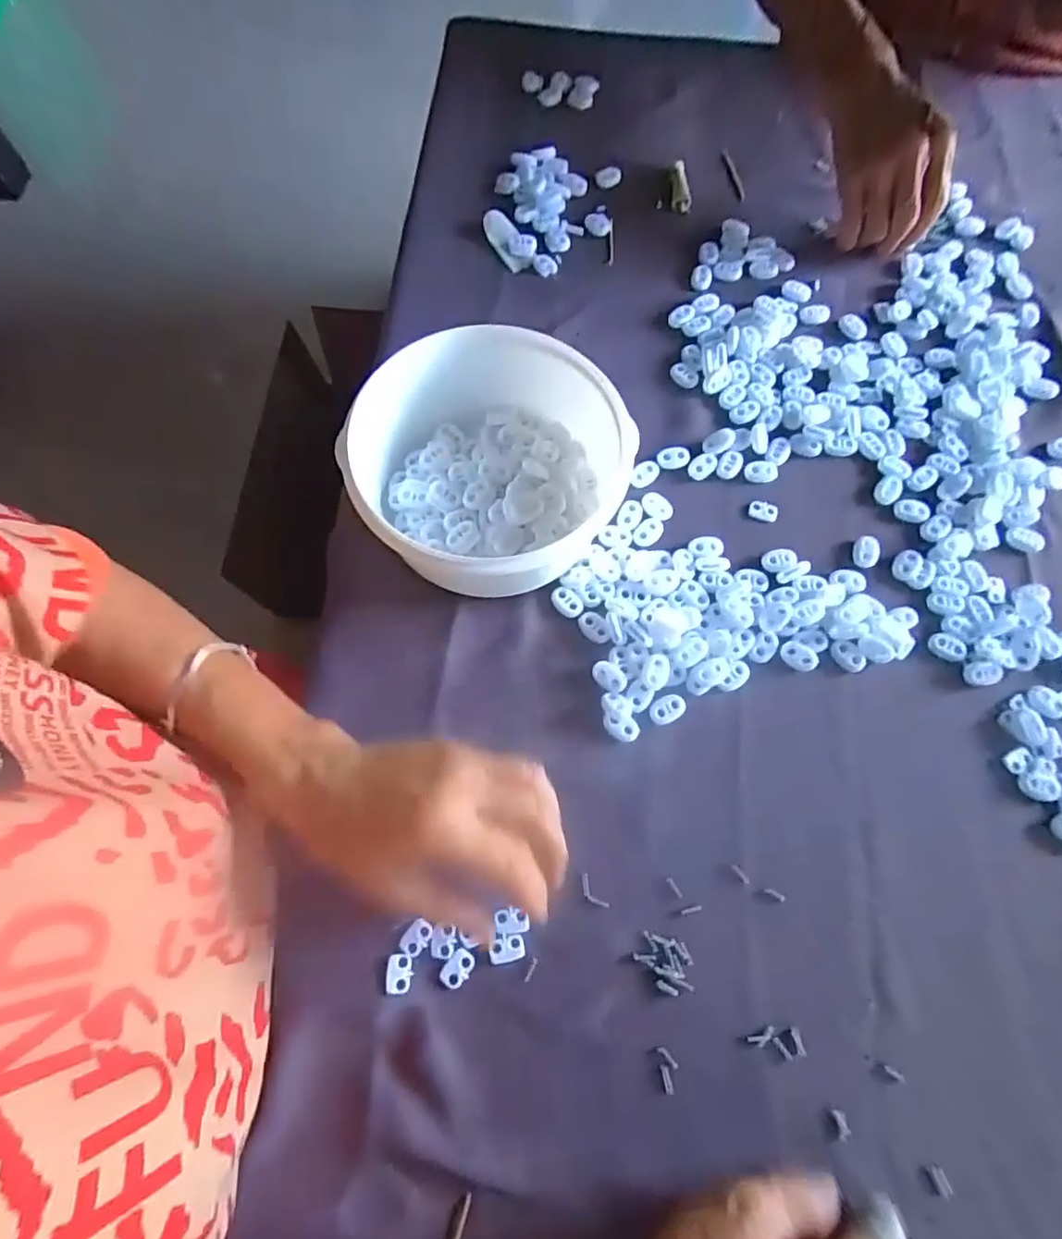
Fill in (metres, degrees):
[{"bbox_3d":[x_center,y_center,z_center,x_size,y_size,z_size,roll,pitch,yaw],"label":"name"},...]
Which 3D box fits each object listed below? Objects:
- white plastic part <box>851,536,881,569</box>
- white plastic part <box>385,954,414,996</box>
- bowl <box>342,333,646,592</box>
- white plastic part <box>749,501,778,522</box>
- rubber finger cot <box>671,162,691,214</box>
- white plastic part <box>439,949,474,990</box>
[{"bbox_3d":[0.226,-0.046,0.406,0.018,0.004,0.023,18,72,6],"label":"white plastic part"},{"bbox_3d":[-0.070,0.187,0.319,0.013,0.004,0.018,-1,71,0],"label":"white plastic part"},{"bbox_3d":[-0.026,-0.098,0.382,0.158,0.076,0.149,0,71,0],"label":"bowl"},{"bbox_3d":[0.160,-0.075,0.417,0.019,0.004,0.013,16,72,6],"label":"white plastic part"},{"bbox_3d":[0.128,-0.373,0.517,0.016,0.009,0.057,1,71,1],"label":"rubber finger cot"},{"bbox_3d":[-0.039,0.186,0.322,0.013,0.004,0.019,38,76,12],"label":"white plastic part"}]

